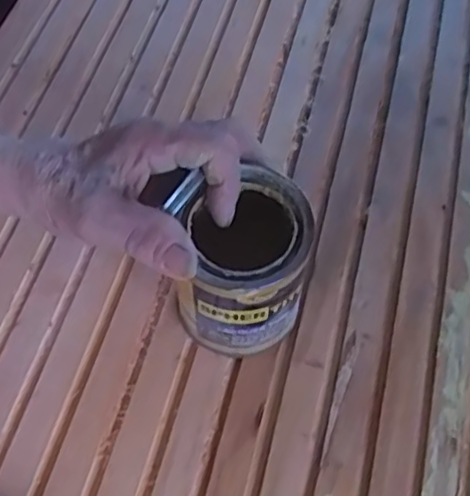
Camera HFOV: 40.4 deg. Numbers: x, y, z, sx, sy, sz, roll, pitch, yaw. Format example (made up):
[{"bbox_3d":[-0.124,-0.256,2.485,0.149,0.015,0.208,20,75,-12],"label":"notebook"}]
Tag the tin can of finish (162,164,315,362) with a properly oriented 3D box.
[{"bbox_3d":[0.004,0.011,0.402,0.081,0.106,0.076,0,61,-1],"label":"tin can of finish"}]

